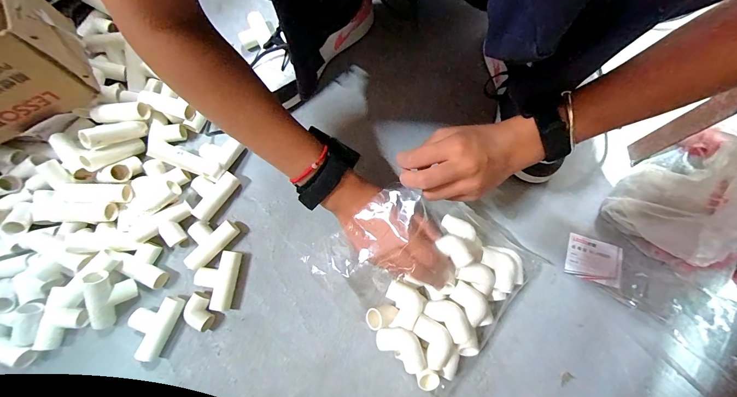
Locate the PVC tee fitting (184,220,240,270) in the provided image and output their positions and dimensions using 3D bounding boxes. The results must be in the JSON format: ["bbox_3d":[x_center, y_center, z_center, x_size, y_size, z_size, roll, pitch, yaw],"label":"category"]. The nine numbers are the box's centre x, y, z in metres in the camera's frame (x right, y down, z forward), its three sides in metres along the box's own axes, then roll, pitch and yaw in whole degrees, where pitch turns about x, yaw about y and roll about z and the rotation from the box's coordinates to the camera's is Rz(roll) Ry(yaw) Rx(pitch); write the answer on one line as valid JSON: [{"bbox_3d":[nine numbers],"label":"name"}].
[{"bbox_3d":[-0.212,0.054,0.410,0.047,0.019,0.072,40,77,11],"label":"PVC tee fitting"}]

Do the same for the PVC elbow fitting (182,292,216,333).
[{"bbox_3d":[-0.208,0.140,0.387,0.038,0.020,0.034,28,75,8],"label":"PVC elbow fitting"}]

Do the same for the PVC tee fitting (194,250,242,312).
[{"bbox_3d":[-0.195,0.104,0.402,0.049,0.022,0.072,9,73,2],"label":"PVC tee fitting"}]

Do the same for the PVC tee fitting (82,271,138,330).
[{"bbox_3d":[-0.309,0.119,0.376,0.019,0.050,0.071,8,107,25],"label":"PVC tee fitting"}]

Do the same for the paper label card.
[{"bbox_3d":[0.297,0.080,0.410,0.069,0.004,0.056,17,74,5],"label":"paper label card"}]

